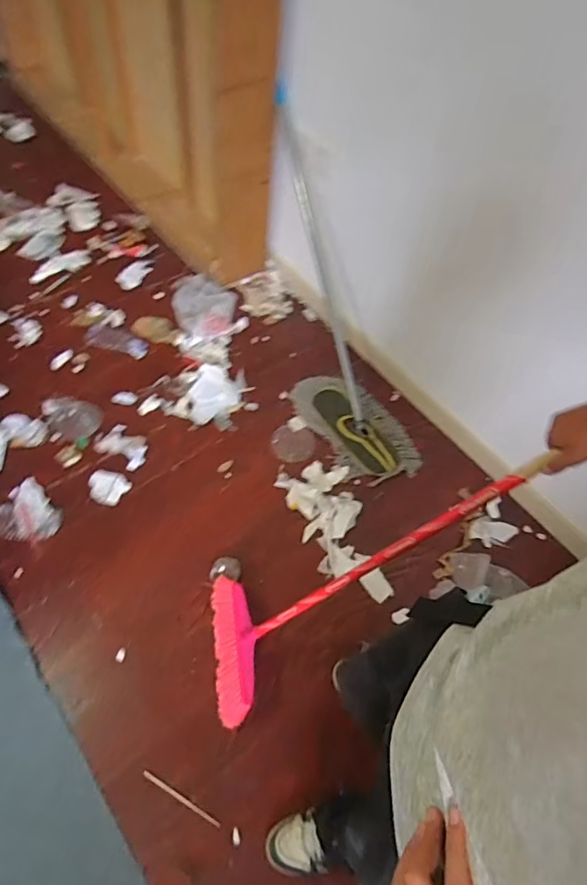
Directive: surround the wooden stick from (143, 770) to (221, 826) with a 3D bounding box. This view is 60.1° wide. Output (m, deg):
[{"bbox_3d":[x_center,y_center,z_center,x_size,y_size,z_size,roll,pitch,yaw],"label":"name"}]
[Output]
[{"bbox_3d":[-0.243,0.769,1.098,0.193,0.010,0.013,27,59,12],"label":"wooden stick"}]

